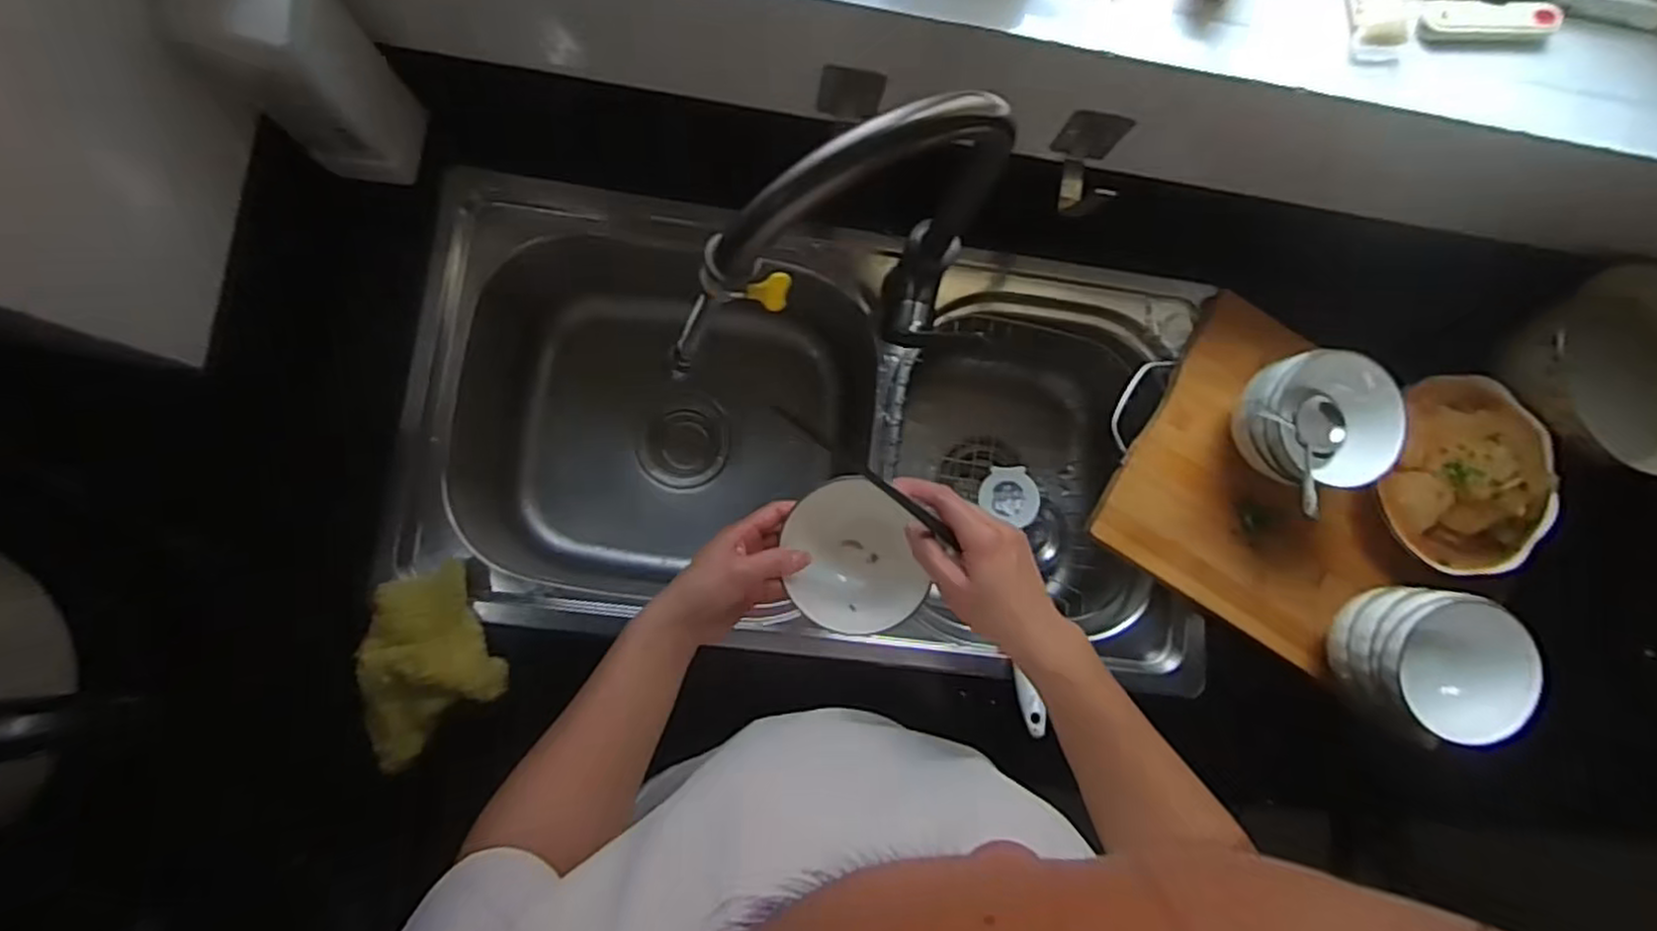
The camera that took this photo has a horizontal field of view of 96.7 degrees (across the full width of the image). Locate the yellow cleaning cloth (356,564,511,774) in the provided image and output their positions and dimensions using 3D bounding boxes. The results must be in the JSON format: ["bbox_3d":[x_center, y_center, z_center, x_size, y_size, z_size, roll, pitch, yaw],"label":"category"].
[{"bbox_3d":[-0.350,0.170,0.628,0.118,0.047,0.150,-19,87,-8],"label":"yellow cleaning cloth"}]

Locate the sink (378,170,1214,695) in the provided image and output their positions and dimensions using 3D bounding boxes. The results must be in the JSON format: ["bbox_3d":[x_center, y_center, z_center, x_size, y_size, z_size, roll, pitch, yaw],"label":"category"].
[{"bbox_3d":[-0.013,-0.036,0.803,0.757,0.219,0.415,8,84,-5],"label":"sink"}]

